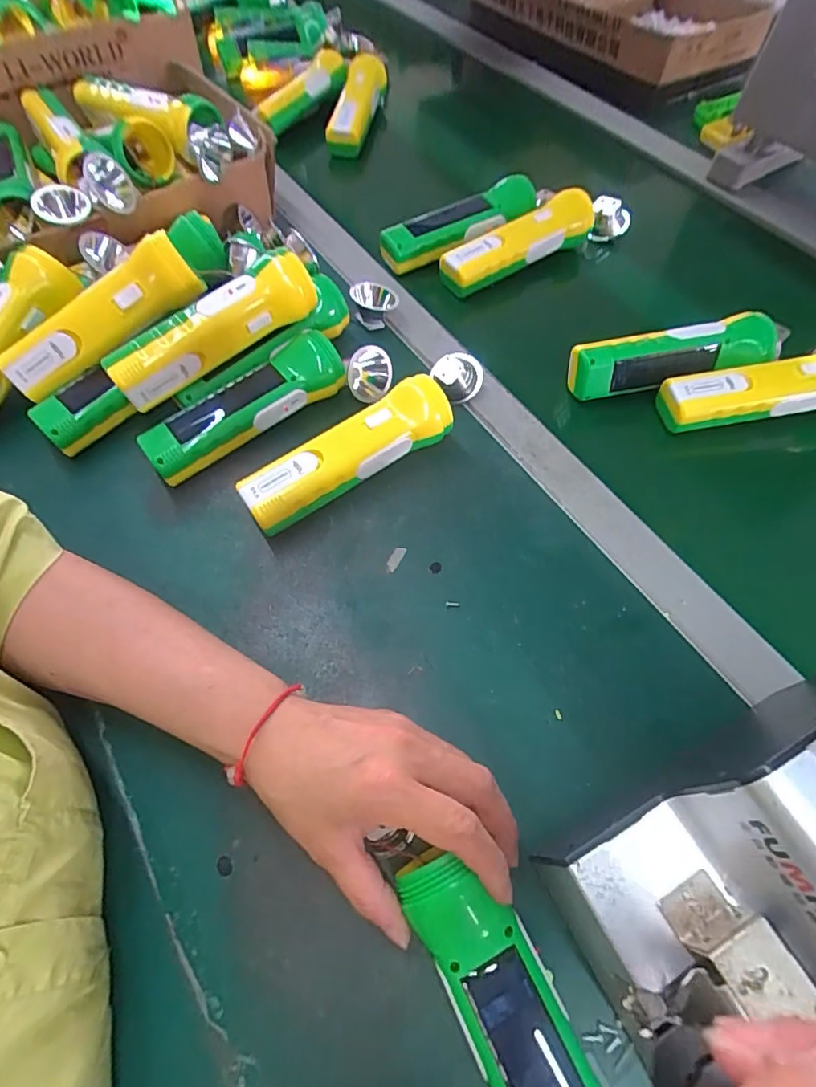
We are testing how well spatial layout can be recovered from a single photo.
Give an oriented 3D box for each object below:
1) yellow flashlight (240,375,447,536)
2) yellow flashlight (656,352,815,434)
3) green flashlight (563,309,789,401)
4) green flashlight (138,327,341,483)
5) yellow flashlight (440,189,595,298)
[{"bbox_3d":[-0.043,-0.064,0.389,0.164,0.049,0.044,-31,65,-16],"label":"yellow flashlight"},{"bbox_3d":[0.293,-0.126,0.430,0.172,0.041,0.046,-9,61,-4],"label":"yellow flashlight"},{"bbox_3d":[0.233,-0.158,0.442,0.189,0.044,0.039,-10,61,-5],"label":"green flashlight"},{"bbox_3d":[-0.128,-0.107,0.418,0.165,0.048,0.049,-32,65,-16],"label":"green flashlight"},{"bbox_3d":[0.112,-0.302,0.529,0.166,0.043,0.049,-32,65,-16],"label":"yellow flashlight"}]

